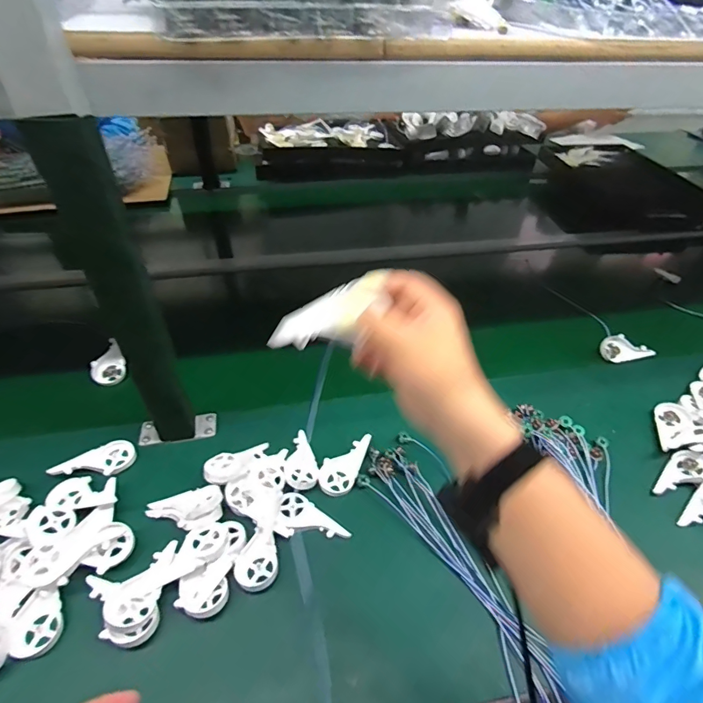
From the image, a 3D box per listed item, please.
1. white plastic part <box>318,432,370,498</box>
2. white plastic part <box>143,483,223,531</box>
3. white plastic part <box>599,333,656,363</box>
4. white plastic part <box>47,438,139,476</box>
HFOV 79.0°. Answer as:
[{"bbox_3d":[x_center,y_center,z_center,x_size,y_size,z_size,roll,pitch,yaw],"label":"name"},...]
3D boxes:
[{"bbox_3d":[-0.010,0.143,0.556,0.046,0.008,0.090,24,62,3],"label":"white plastic part"},{"bbox_3d":[-0.195,0.185,0.496,0.087,0.021,0.054,-9,44,-13],"label":"white plastic part"},{"bbox_3d":[0.486,-0.007,0.756,0.089,0.022,0.044,-5,43,-9],"label":"white plastic part"},{"bbox_3d":[-0.330,0.143,0.549,0.094,0.012,0.049,-7,41,-31],"label":"white plastic part"}]

